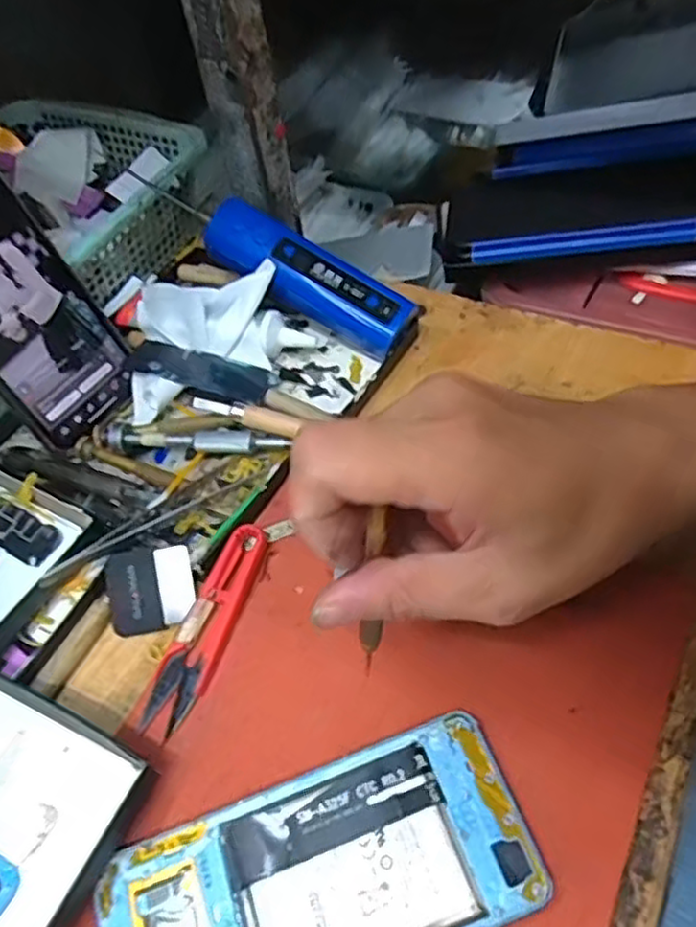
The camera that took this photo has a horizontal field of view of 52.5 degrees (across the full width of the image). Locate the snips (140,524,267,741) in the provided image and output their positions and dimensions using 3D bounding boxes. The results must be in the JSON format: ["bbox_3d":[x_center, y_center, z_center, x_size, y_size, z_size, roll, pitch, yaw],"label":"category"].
[{"bbox_3d":[-0.064,0.072,0.322,0.024,0.007,0.098,14,57,15],"label":"snips"}]

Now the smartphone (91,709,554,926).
[{"bbox_3d":[-0.012,0.149,0.254,0.155,0.011,0.071,-20,55,-8],"label":"smartphone"}]

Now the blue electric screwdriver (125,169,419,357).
[{"bbox_3d":[-0.044,-0.121,0.414,0.175,0.026,0.032,31,62,6],"label":"blue electric screwdriver"}]

